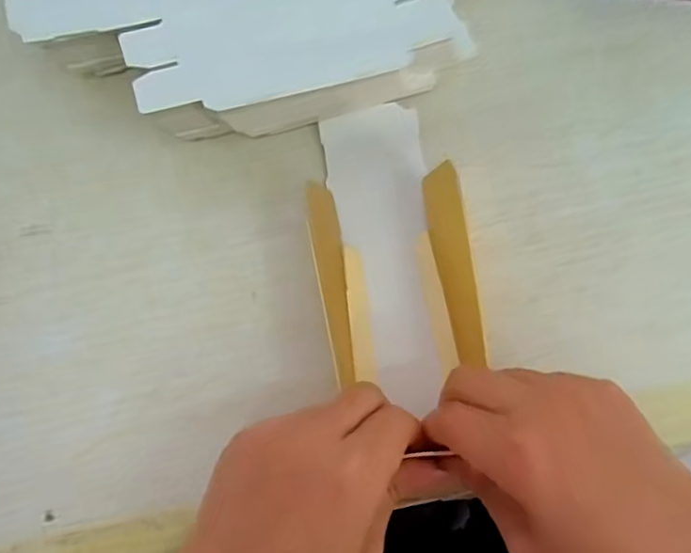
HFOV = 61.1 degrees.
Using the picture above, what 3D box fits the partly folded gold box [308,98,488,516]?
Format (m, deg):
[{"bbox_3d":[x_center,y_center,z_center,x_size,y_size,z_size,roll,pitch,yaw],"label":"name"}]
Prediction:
[{"bbox_3d":[0.023,-0.005,0.278,0.073,0.028,0.176,-8,72,-1],"label":"partly folded gold box"}]

